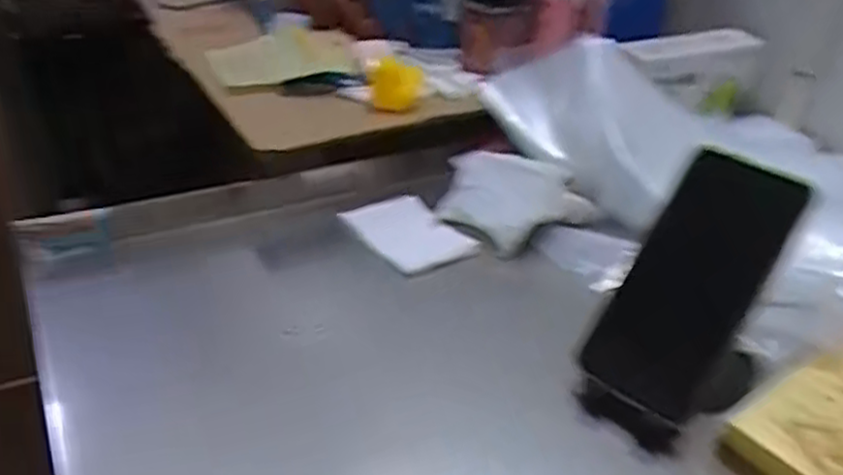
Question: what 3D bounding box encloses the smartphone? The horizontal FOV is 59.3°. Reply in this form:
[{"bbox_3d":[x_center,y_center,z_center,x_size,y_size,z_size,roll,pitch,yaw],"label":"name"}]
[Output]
[{"bbox_3d":[0.162,0.026,0.443,0.071,0.154,0.007,31,5,23],"label":"smartphone"}]

